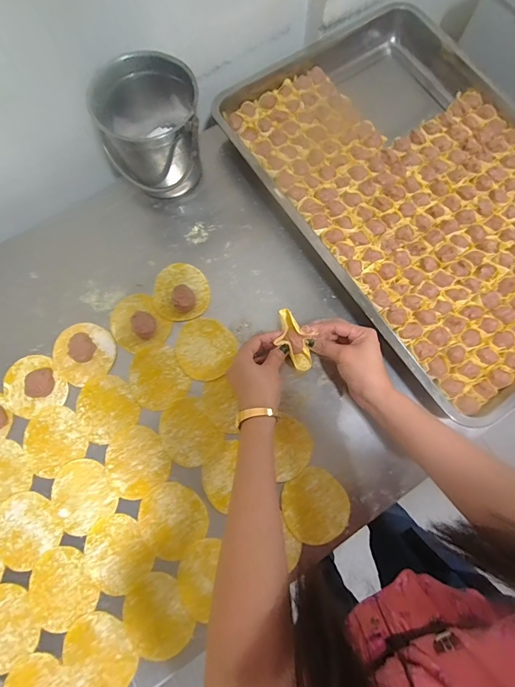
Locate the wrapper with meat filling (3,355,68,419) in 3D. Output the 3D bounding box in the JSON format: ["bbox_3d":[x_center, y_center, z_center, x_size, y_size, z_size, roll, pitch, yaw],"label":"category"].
[{"bbox_3d":[-0.302,0.055,0.502,0.077,0.013,0.081,0,75,0],"label":"wrapper with meat filling"}]

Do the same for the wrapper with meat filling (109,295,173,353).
[{"bbox_3d":[-0.167,-0.029,0.518,0.070,0.014,0.083,-40,79,-10],"label":"wrapper with meat filling"}]

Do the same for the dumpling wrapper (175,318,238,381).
[{"bbox_3d":[-0.072,0.007,0.509,0.081,0.006,0.078,0,73,0],"label":"dumpling wrapper"}]

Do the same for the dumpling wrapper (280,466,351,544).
[{"bbox_3d":[0.074,0.199,0.466,0.076,0.004,0.082,0,71,-1],"label":"dumpling wrapper"}]

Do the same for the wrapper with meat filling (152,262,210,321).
[{"bbox_3d":[-0.109,-0.077,0.527,0.077,0.026,0.083,-5,75,-2],"label":"wrapper with meat filling"}]

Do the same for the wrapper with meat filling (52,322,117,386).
[{"bbox_3d":[-0.237,0.010,0.508,0.079,0.012,0.079,-28,77,-7],"label":"wrapper with meat filling"}]

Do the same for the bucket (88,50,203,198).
[{"bbox_3d":[-0.142,-0.288,0.529,0.127,0.140,0.111,-4,75,-1],"label":"bucket"}]

